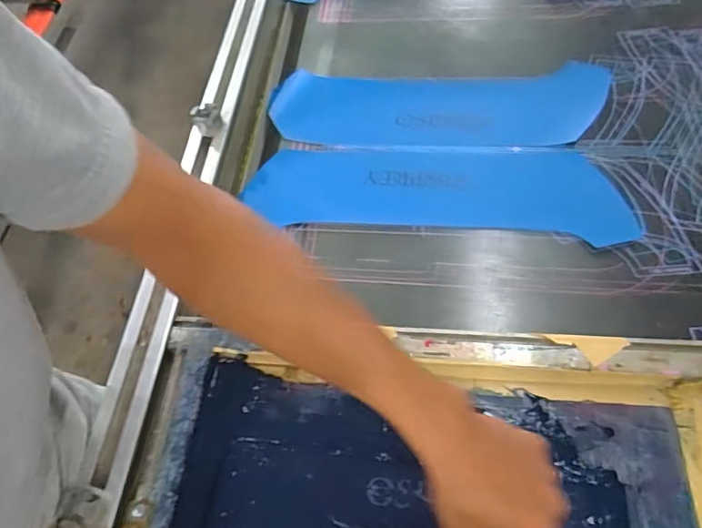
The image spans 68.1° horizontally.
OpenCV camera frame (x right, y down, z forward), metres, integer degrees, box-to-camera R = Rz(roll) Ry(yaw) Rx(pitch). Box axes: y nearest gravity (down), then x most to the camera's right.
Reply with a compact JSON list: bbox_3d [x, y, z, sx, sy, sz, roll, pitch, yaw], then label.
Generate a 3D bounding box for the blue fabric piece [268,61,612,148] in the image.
[{"bbox_3d":[0.126,-0.229,0.758,0.479,0.010,0.147,-1,59,5],"label":"blue fabric piece"}]

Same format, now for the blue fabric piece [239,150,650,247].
[{"bbox_3d":[0.109,-0.101,0.692,0.478,0.011,0.135,5,62,8],"label":"blue fabric piece"}]

